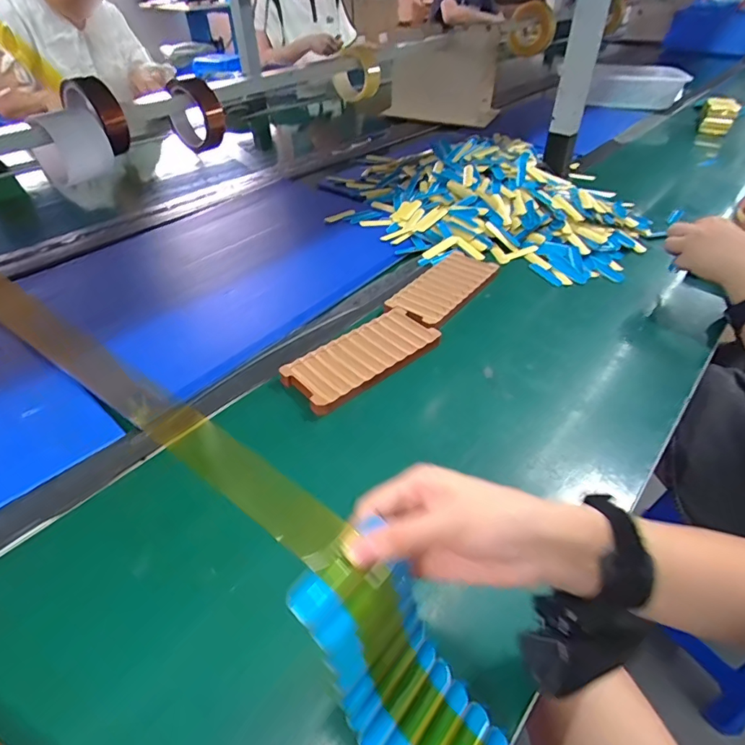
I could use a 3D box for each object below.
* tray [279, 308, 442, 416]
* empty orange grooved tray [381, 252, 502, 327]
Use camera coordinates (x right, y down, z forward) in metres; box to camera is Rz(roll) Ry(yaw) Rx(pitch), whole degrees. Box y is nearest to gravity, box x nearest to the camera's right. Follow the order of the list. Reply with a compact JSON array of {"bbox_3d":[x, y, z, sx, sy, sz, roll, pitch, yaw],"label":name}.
[{"bbox_3d":[-0.008,-0.020,0.513,0.176,0.008,0.079,-31,52,-29],"label":"tray"},{"bbox_3d":[0.097,-0.117,0.611,0.081,0.010,0.164,30,51,27],"label":"empty orange grooved tray"}]

